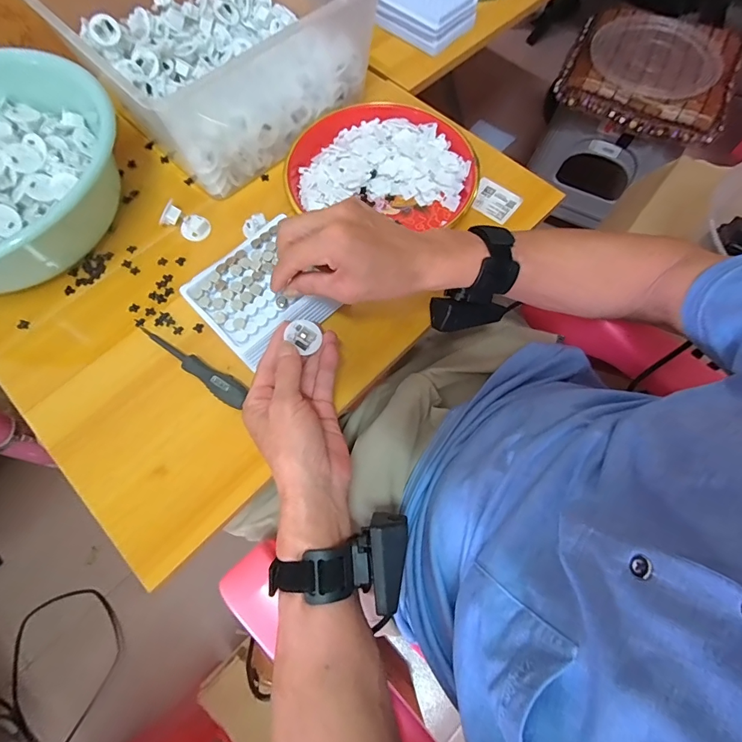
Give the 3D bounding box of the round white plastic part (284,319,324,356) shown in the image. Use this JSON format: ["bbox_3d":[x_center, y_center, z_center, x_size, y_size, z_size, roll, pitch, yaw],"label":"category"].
[{"bbox_3d":[-0.060,-0.032,0.371,0.027,0.008,0.027,3,75,-13],"label":"round white plastic part"}]

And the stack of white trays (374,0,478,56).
[{"bbox_3d":[0.080,-0.525,0.601,0.130,0.041,0.099,33,72,12],"label":"stack of white trays"}]

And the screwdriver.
[{"bbox_3d":[-0.178,-0.008,0.412,0.138,0.022,0.025,33,72,12],"label":"screwdriver"}]

